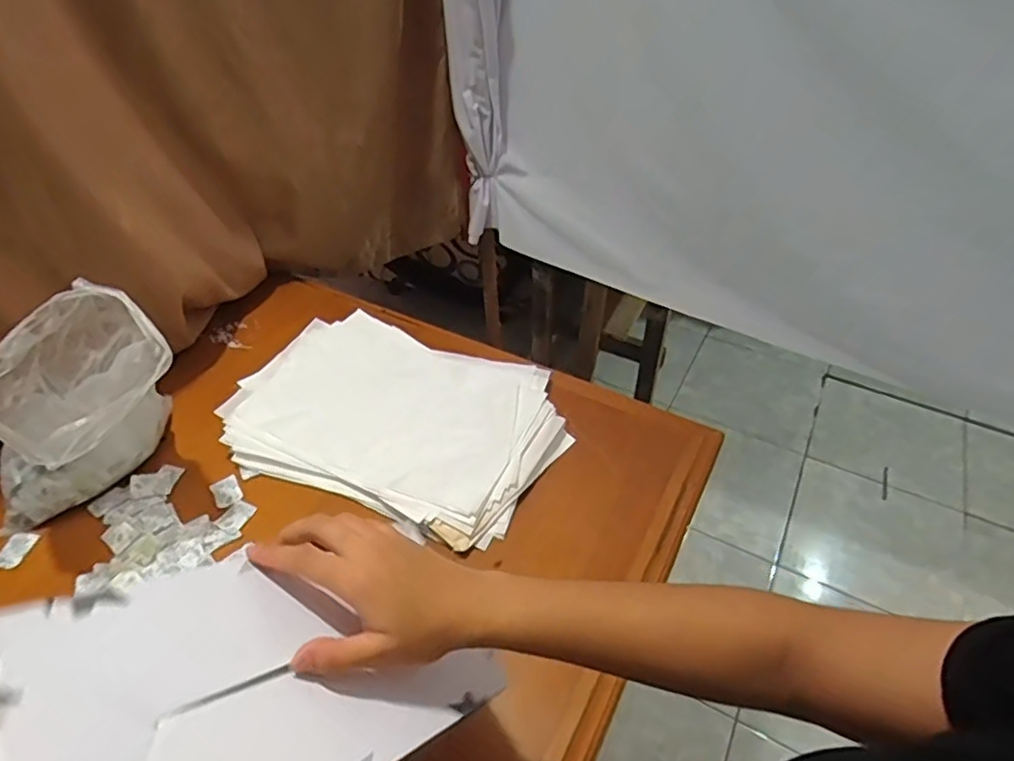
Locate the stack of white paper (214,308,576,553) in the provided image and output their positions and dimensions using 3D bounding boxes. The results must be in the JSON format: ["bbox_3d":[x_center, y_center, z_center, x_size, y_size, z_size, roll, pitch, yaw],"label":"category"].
[{"bbox_3d":[-0.136,0.045,0.799,0.409,0.039,0.289,16,44,16],"label":"stack of white paper"}]

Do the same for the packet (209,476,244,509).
[{"bbox_3d":[-0.327,0.130,0.723,0.029,0.004,0.043,-25,48,-26],"label":"packet"}]

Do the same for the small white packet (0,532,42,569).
[{"bbox_3d":[-0.528,0.182,0.665,0.031,0.004,0.043,6,42,5],"label":"small white packet"}]

